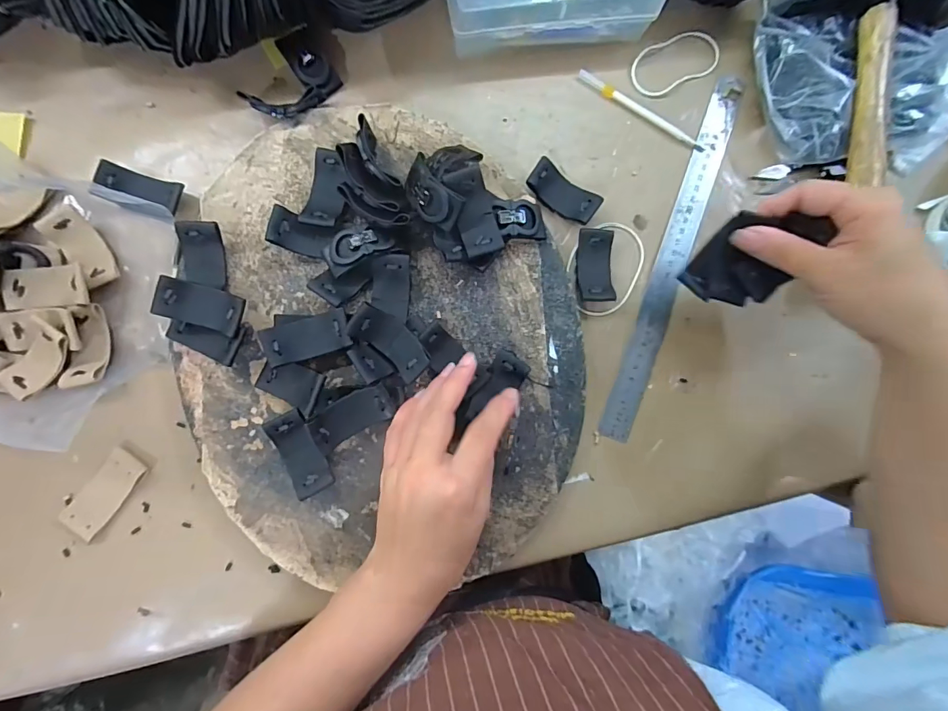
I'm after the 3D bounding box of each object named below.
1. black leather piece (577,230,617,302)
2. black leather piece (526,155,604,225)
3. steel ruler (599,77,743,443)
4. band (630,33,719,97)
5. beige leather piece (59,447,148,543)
[{"bbox_3d":[0.095,-0.069,0.342,0.027,0.015,0.056,1,87,-5],"label":"black leather piece"},{"bbox_3d":[0.069,-0.126,0.345,0.057,0.013,0.027,35,85,-3],"label":"black leather piece"},{"bbox_3d":[0.161,-0.080,0.352,0.024,0.005,0.305,20,86,-4],"label":"steel ruler"},{"bbox_3d":[0.168,-0.246,0.369,0.077,0.004,0.039,-25,96,-1],"label":"band"},{"bbox_3d":[-0.261,0.098,0.310,0.028,0.005,0.062,37,85,-2],"label":"beige leather piece"}]

